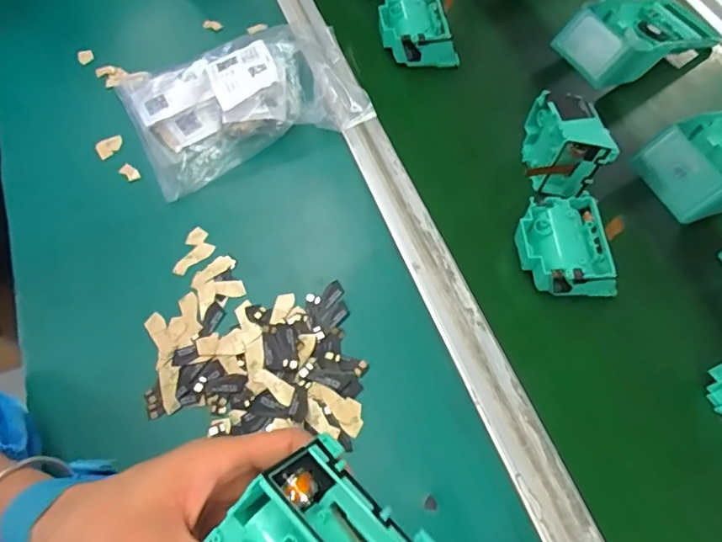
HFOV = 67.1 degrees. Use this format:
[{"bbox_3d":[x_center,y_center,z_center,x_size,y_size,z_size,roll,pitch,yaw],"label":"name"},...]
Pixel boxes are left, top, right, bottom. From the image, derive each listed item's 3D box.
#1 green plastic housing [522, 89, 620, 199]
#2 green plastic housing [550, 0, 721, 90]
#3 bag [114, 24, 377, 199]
[{"bbox_3d":[0.178,-0.112,0.475,0.061,0.073,0.067,9,62,3],"label":"green plastic housing"},{"bbox_3d":[0.295,-0.251,0.569,0.186,0.046,0.089,-29,66,-16],"label":"green plastic housing"},{"bbox_3d":[-0.106,-0.172,0.508,0.213,0.054,0.145,-24,65,-13],"label":"bag"}]

